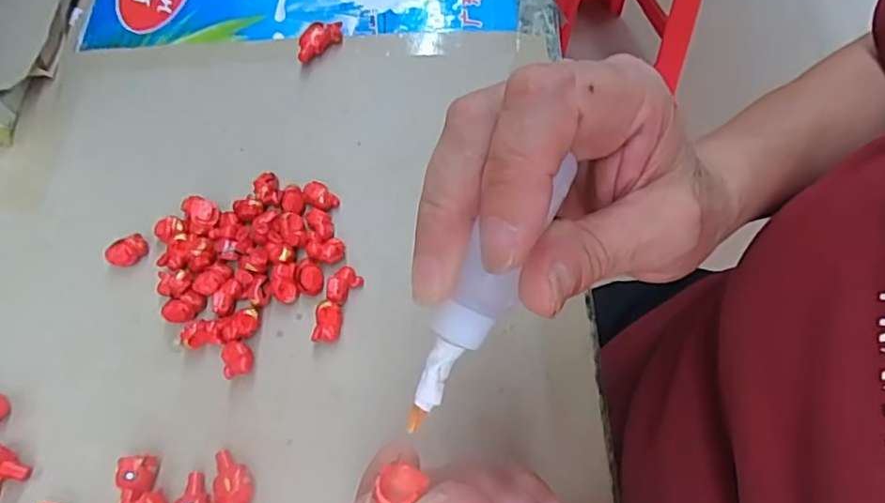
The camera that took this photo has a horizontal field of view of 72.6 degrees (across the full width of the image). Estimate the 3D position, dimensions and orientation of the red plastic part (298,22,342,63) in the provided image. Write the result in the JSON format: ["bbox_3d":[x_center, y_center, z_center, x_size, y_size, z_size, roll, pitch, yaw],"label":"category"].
[{"bbox_3d":[-0.082,-0.138,0.394,0.016,0.015,0.037,39,72,18],"label":"red plastic part"}]

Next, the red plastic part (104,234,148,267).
[{"bbox_3d":[-0.173,0.000,0.332,0.020,0.014,0.013,-41,69,-15],"label":"red plastic part"}]

